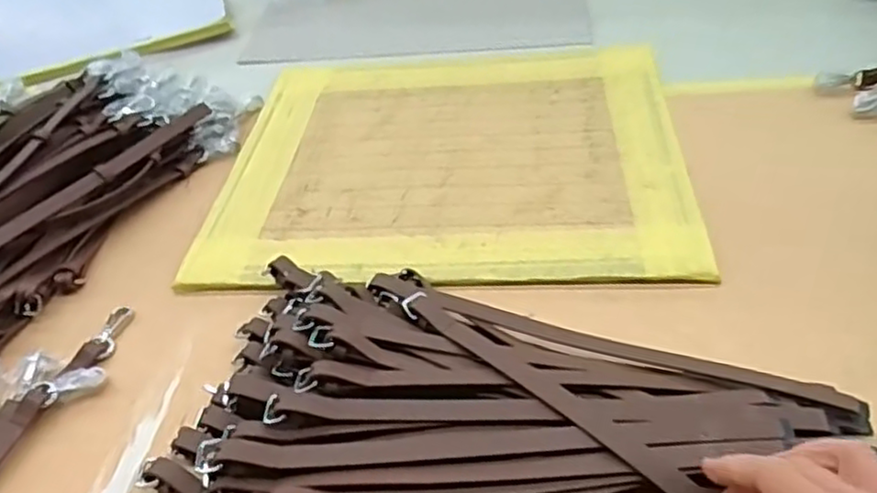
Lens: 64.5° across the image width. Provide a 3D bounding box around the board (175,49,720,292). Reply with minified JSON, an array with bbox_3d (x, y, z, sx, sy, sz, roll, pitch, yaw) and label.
[{"bbox_3d":[0.012,-0.098,0.734,0.463,0.015,0.378,-1,43,7],"label":"board"}]

